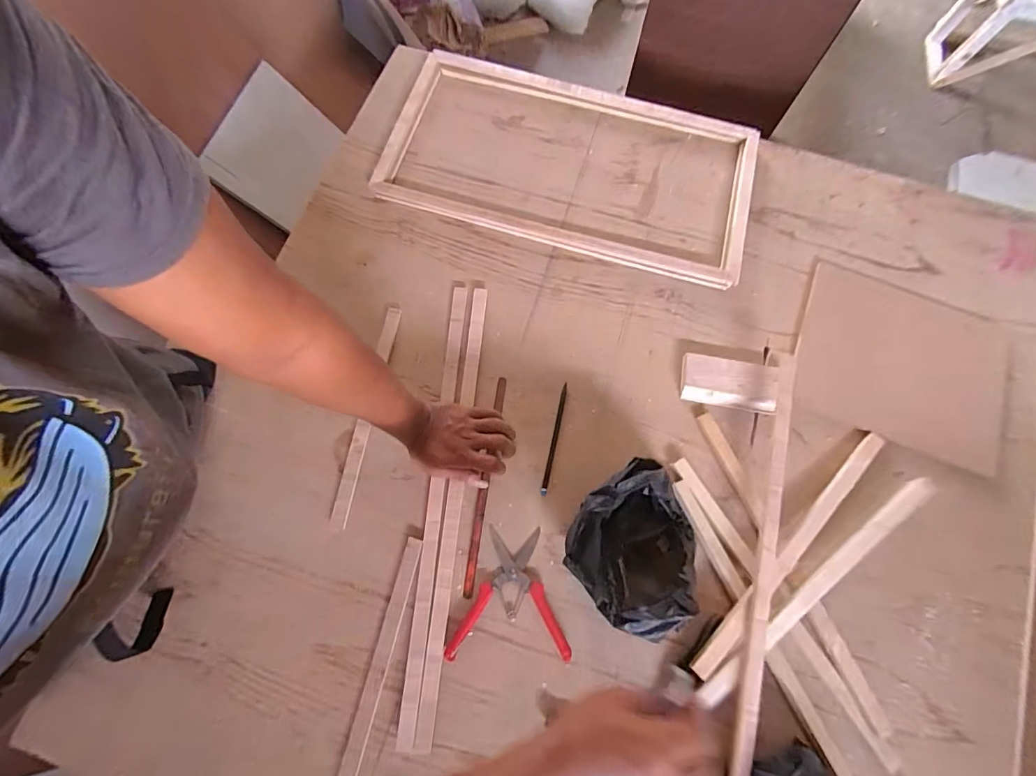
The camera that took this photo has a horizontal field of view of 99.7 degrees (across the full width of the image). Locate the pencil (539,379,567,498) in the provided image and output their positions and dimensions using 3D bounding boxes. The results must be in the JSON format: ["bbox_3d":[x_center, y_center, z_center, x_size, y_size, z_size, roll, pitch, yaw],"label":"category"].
[{"bbox_3d":[0.056,0.076,0.659,0.009,0.010,0.171,13,75,3],"label":"pencil"}]

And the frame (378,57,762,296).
[{"bbox_3d":[0.092,-0.401,0.769,0.636,0.027,0.341,16,75,4],"label":"frame"}]

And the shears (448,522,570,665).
[{"bbox_3d":[-0.009,0.273,0.581,0.153,0.021,0.154,3,74,0],"label":"shears"}]

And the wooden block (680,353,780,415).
[{"bbox_3d":[0.324,-0.008,0.669,0.140,0.017,0.075,10,74,2],"label":"wooden block"}]

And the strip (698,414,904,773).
[{"bbox_3d":[0.361,0.233,0.593,0.034,0.021,0.436,-22,76,-7],"label":"strip"}]

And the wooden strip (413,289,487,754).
[{"bbox_3d":[-0.089,0.140,0.615,0.023,0.017,0.612,5,73,1],"label":"wooden strip"}]

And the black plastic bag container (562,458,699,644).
[{"bbox_3d":[0.152,0.191,0.547,0.180,0.130,0.167,-43,79,-11],"label":"black plastic bag container"}]

